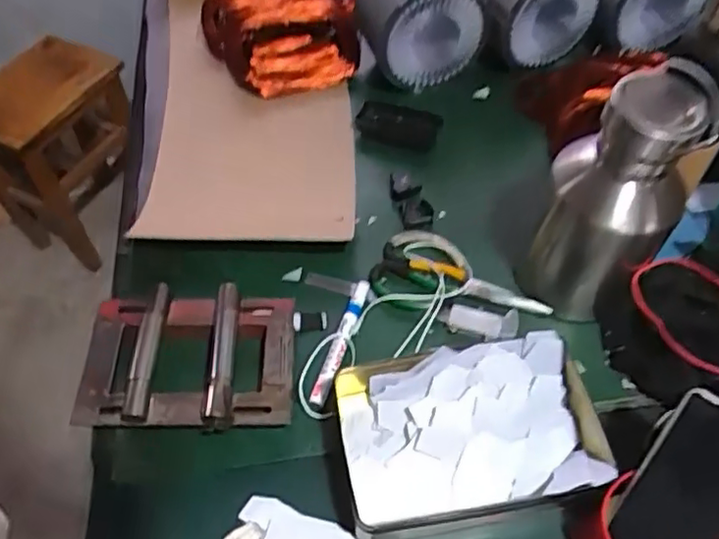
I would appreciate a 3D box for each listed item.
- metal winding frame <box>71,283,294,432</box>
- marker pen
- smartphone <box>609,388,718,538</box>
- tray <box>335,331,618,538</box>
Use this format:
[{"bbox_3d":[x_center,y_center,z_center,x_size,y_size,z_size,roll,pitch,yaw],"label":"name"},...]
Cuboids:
[{"bbox_3d":[-0.161,0.089,0.604,0.194,0.050,0.139,-3,53,-1],"label":"metal winding frame"},{"bbox_3d":[-0.018,0.068,0.637,0.016,0.012,0.144,14,55,11],"label":"marker pen"},{"bbox_3d":[0.256,0.175,0.494,0.078,0.005,0.148,32,97,18],"label":"smartphone"},{"bbox_3d":[0.096,0.142,0.550,0.224,0.056,0.147,-7,54,-4],"label":"tray"}]

